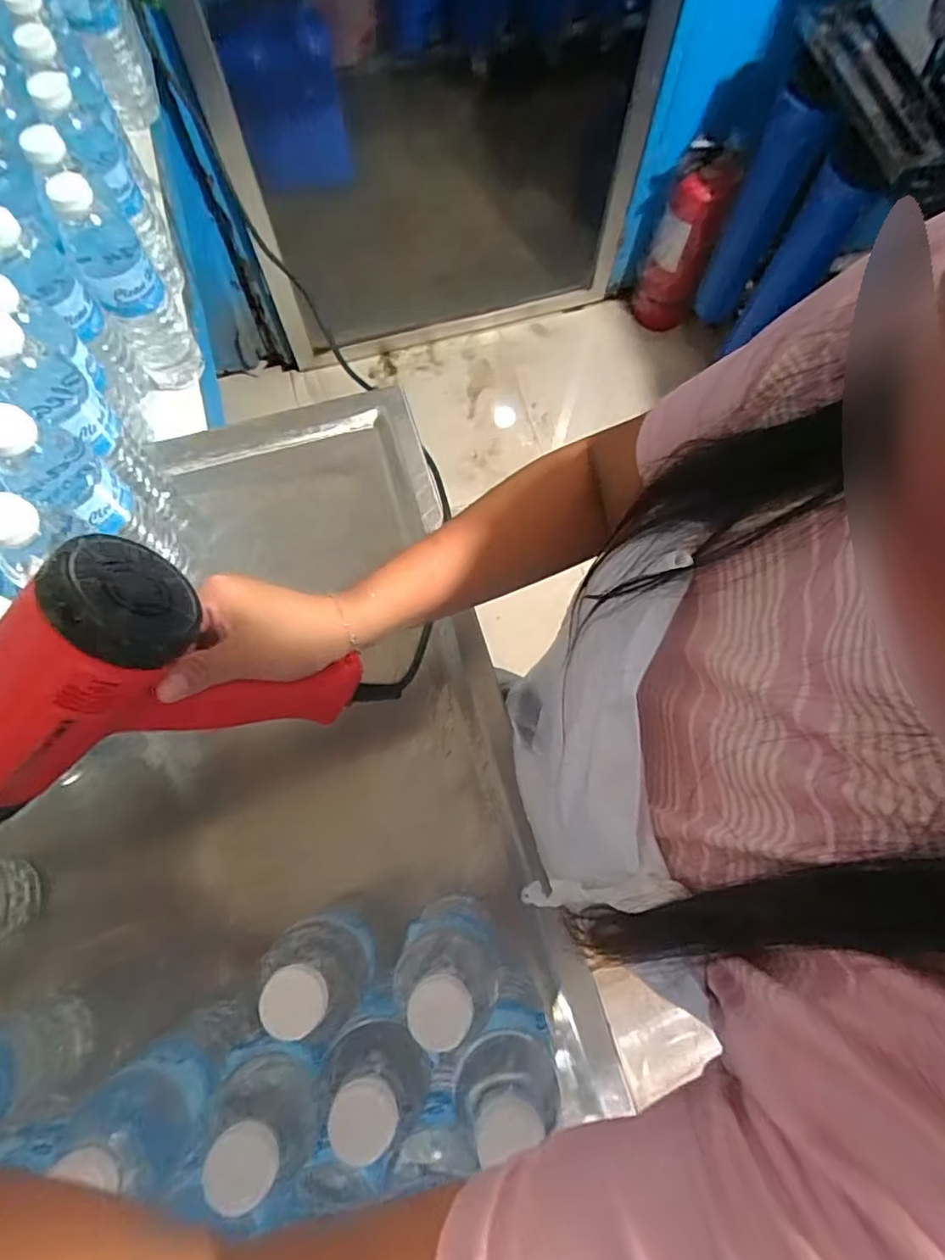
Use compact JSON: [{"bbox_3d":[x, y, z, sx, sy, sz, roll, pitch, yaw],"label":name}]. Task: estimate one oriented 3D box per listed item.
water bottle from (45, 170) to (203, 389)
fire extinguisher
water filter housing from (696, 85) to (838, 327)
[{"bbox_3d":[-0.328,-0.323,0.577,0.067,0.201,0.074,-30,75,-10],"label":"water bottle"},{"bbox_3d":[0.518,-0.946,1.538,0.148,0.438,0.119,13,73,3],"label":"fire extinguisher"},{"bbox_3d":[0.624,-0.915,1.348,0.124,0.456,0.127,28,74,8],"label":"water filter housing"}]

